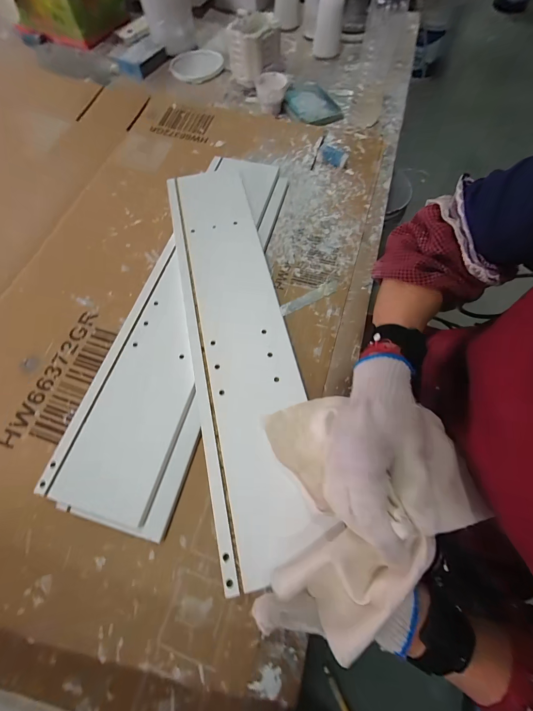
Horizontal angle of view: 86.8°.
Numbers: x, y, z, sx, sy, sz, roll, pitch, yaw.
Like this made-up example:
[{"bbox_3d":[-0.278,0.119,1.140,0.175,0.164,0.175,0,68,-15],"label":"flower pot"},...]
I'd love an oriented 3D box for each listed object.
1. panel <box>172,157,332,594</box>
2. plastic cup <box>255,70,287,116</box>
[{"bbox_3d":[-0.041,-0.044,0.357,0.124,0.016,0.536,-10,67,-3],"label":"panel"},{"bbox_3d":[0.012,-0.545,0.585,0.061,0.046,0.059,-3,67,0],"label":"plastic cup"}]

